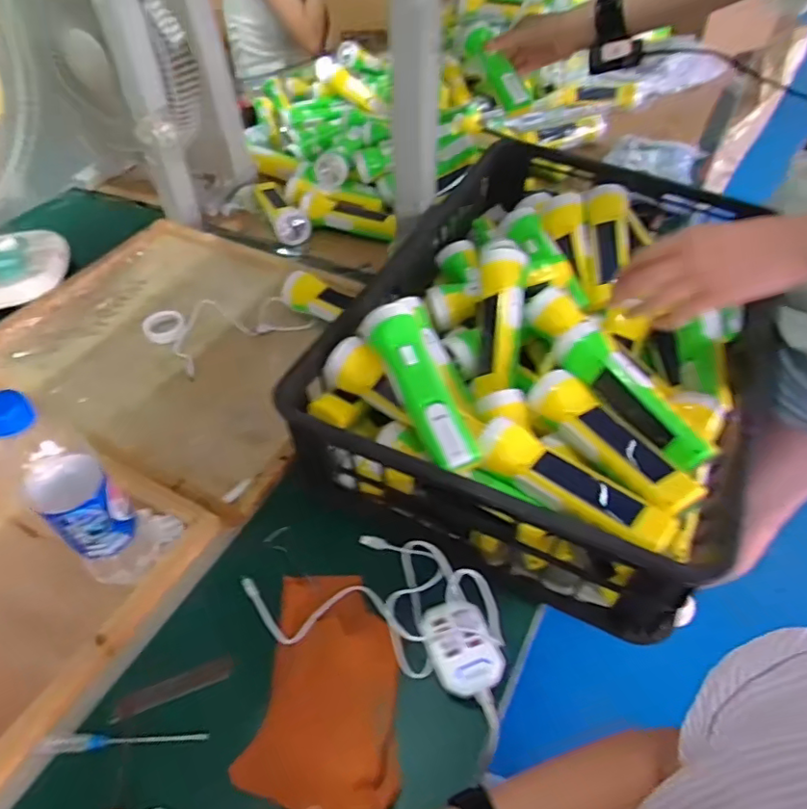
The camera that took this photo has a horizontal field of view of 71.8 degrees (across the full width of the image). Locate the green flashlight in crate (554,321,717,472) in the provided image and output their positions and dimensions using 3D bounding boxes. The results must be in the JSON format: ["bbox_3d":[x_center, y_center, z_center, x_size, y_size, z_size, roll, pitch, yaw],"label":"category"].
[{"bbox_3d":[0.207,-0.017,0.515,0.045,0.041,0.181,-24,53,-20],"label":"green flashlight in crate"}]

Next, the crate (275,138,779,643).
[{"bbox_3d":[0.179,-0.084,0.631,0.417,0.152,0.551,24,53,20],"label":"crate"}]

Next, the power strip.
[{"bbox_3d":[0.049,0.204,0.472,0.053,0.019,0.074,-20,51,-17],"label":"power strip"}]

